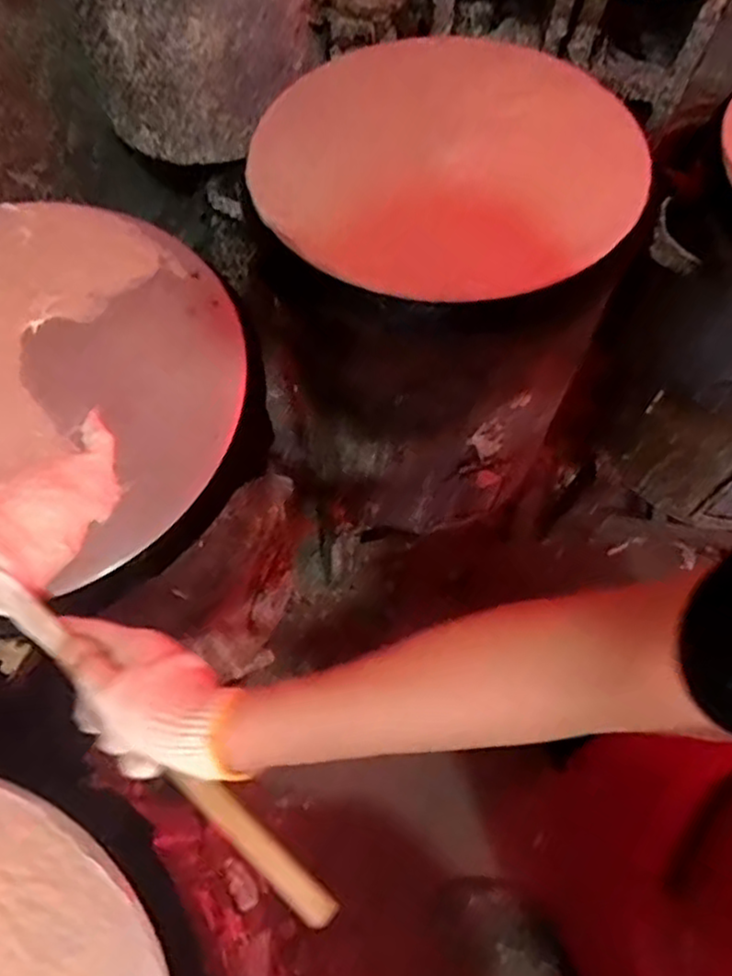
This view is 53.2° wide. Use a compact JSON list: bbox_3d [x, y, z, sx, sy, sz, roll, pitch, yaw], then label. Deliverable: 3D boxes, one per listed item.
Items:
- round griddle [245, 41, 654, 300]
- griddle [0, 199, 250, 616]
[{"bbox_3d":[0.067,-0.322,0.704,0.384,0.045,0.351,36,71,23],"label":"round griddle"},{"bbox_3d":[-0.290,-0.089,0.583,0.365,0.055,0.369,26,67,7],"label":"griddle"}]

